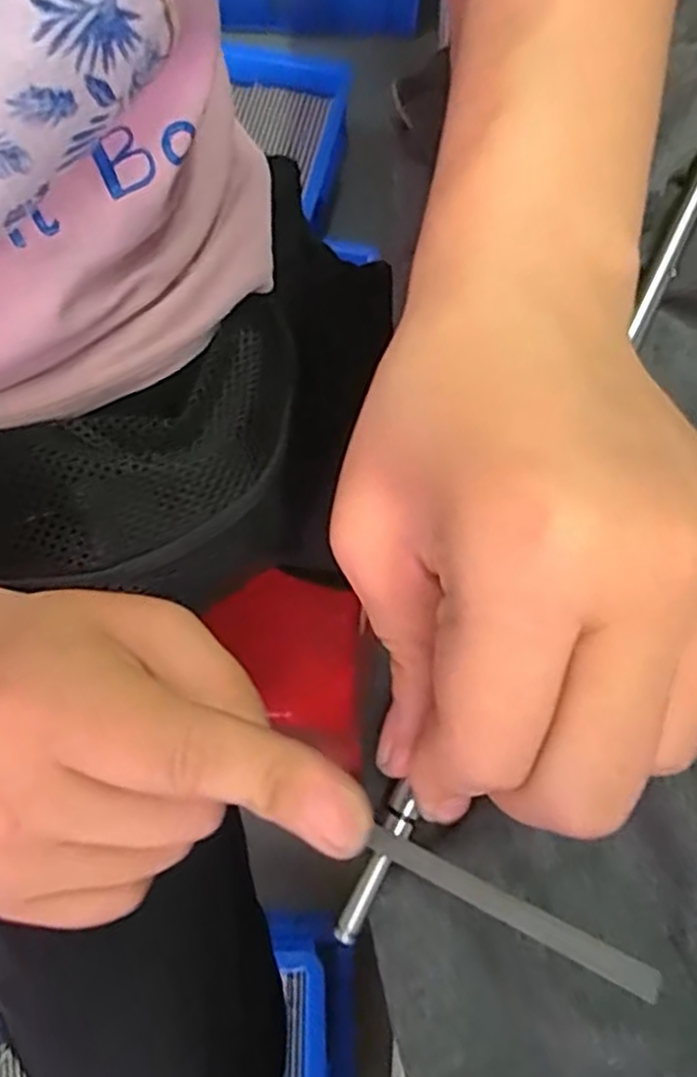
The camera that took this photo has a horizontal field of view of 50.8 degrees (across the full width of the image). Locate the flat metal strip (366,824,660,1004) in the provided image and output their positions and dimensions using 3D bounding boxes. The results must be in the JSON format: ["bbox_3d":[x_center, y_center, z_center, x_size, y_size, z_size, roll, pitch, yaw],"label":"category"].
[{"bbox_3d":[0.028,0.068,0.137,0.057,0.004,0.005,14,79,35],"label":"flat metal strip"}]

